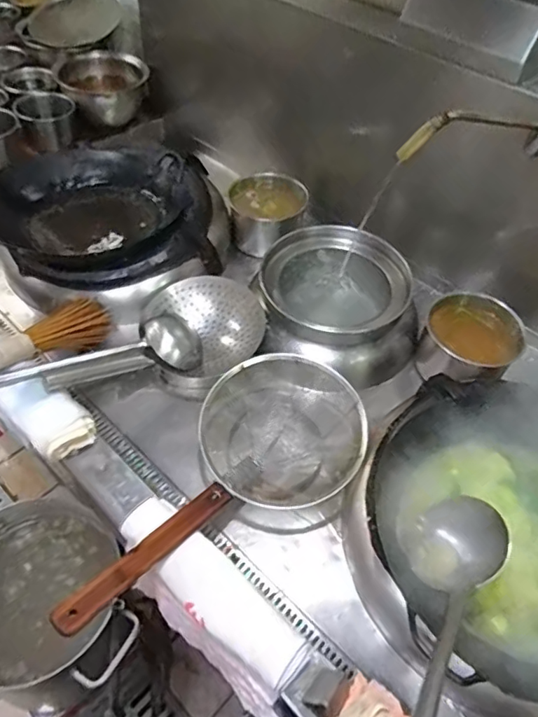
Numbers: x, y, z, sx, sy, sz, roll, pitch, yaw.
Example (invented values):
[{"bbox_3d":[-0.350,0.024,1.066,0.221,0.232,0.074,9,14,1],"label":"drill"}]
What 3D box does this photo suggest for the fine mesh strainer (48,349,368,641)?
[{"bbox_3d":[-0.081,0.191,0.865,0.302,0.164,0.597,34,39,22],"label":"fine mesh strainer"}]

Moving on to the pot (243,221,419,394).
[{"bbox_3d":[0.146,-0.123,1.147,0.357,0.165,0.279,15,51,8],"label":"pot"}]

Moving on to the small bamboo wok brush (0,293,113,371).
[{"bbox_3d":[-0.428,-0.045,1.035,0.070,0.085,0.291,30,33,19],"label":"small bamboo wok brush"}]

